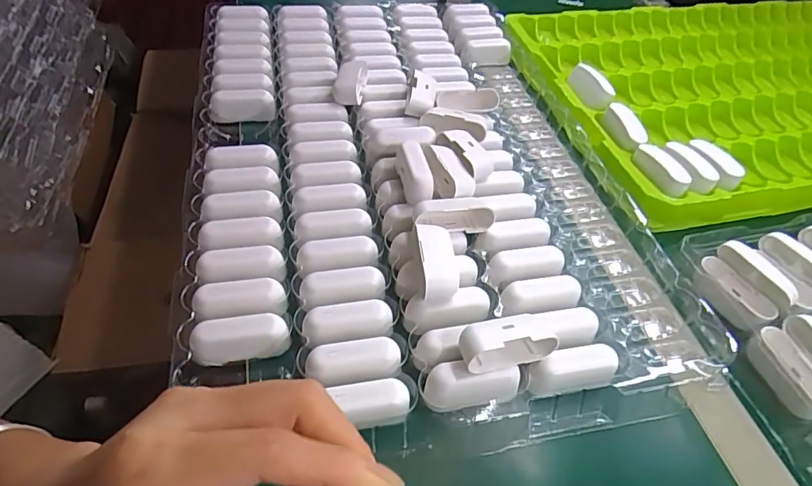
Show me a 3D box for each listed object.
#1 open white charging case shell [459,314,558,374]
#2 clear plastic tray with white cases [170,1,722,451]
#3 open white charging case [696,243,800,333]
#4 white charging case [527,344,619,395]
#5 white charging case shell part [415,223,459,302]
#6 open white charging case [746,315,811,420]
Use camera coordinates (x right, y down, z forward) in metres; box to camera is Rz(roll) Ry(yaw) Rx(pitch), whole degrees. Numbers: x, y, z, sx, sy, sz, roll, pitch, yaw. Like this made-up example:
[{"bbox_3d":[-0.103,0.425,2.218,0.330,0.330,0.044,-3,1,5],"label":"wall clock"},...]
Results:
[{"bbox_3d":[0.069,0.064,0.327,0.069,0.022,0.026,-11,51,-16],"label":"open white charging case shell"},{"bbox_3d":[-0.008,-0.091,0.493,0.381,0.075,0.571,-6,49,-12],"label":"clear plastic tray with white cases"},{"bbox_3d":[0.267,0.034,0.394,0.048,0.034,0.062,-28,57,-28],"label":"open white charging case"},{"bbox_3d":[0.114,0.089,0.342,0.062,0.024,0.027,1,48,-6],"label":"white charging case"},{"bbox_3d":[0.023,0.014,0.368,0.028,0.026,0.059,-1,48,-8],"label":"white charging case shell part"},{"bbox_3d":[0.285,0.088,0.356,0.046,0.038,0.066,-6,51,-11],"label":"open white charging case"}]

